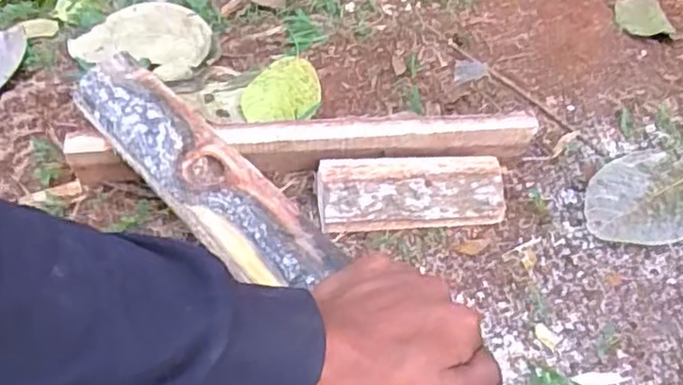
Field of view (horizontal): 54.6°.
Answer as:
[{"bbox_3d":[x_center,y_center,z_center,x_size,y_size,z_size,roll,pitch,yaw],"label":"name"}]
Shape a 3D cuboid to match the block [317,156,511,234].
[{"bbox_3d":[0.065,0.001,0.612,0.172,0.053,0.056,-7,50,-6],"label":"block"}]

